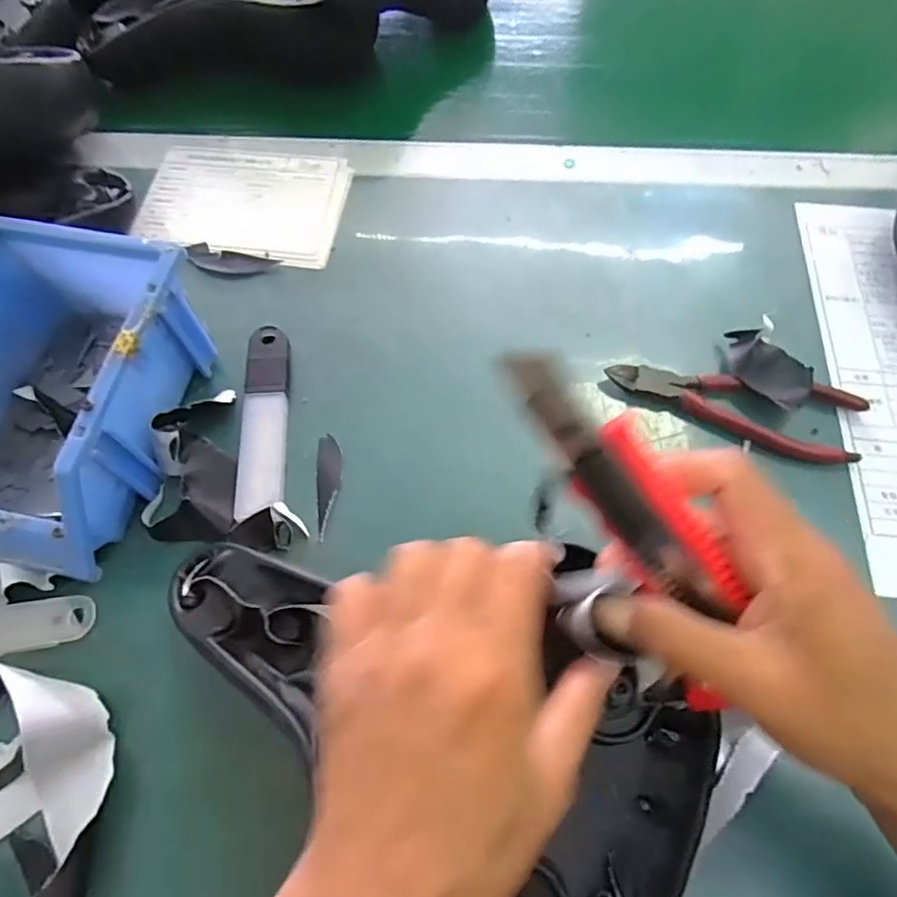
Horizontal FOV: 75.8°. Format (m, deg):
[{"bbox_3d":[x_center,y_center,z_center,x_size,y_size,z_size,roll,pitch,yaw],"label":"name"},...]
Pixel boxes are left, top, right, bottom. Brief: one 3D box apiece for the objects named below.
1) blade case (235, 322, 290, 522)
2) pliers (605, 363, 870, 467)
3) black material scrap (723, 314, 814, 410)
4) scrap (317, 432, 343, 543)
[{"bbox_3d":[-0.111,-0.018,0.351,0.026,0.010,0.125,-4,65,-2],"label":"blade case"},{"bbox_3d":[0.176,-0.027,0.357,0.152,0.012,0.050,13,65,5],"label":"pliers"},{"bbox_3d":[0.199,-0.051,0.362,0.038,0.021,0.061,-25,68,-12],"label":"black material scrap"},{"bbox_3d":[-0.070,0.022,0.339,0.015,0.004,0.063,-3,65,-2],"label":"scrap"}]

